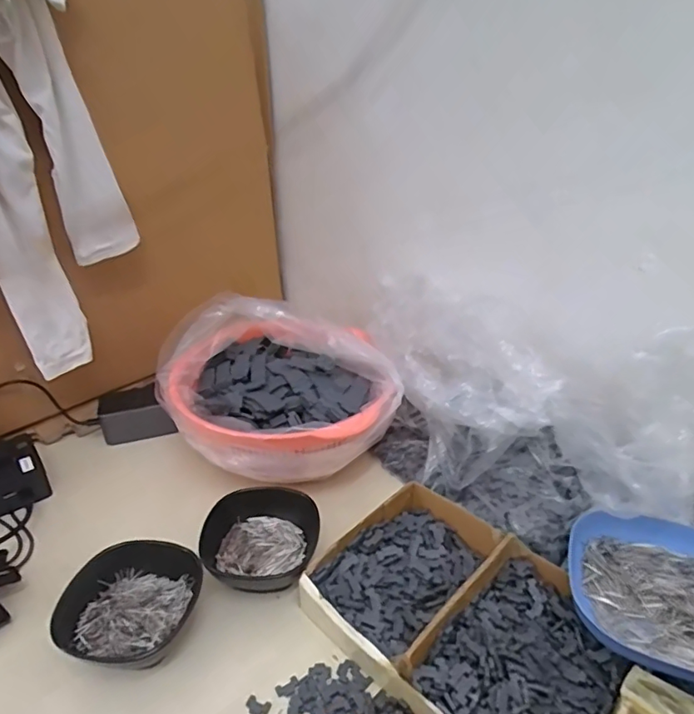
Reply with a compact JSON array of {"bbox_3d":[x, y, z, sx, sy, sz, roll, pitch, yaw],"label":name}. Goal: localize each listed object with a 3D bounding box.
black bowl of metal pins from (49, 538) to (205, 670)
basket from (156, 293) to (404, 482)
[{"bbox_3d":[-0.183,0.211,0.444,0.096,0.046,0.115,17,33,28],"label":"black bowl of metal pins"},{"bbox_3d":[-0.085,0.041,0.612,0.235,0.134,0.246,-10,31,-18],"label":"basket"}]

